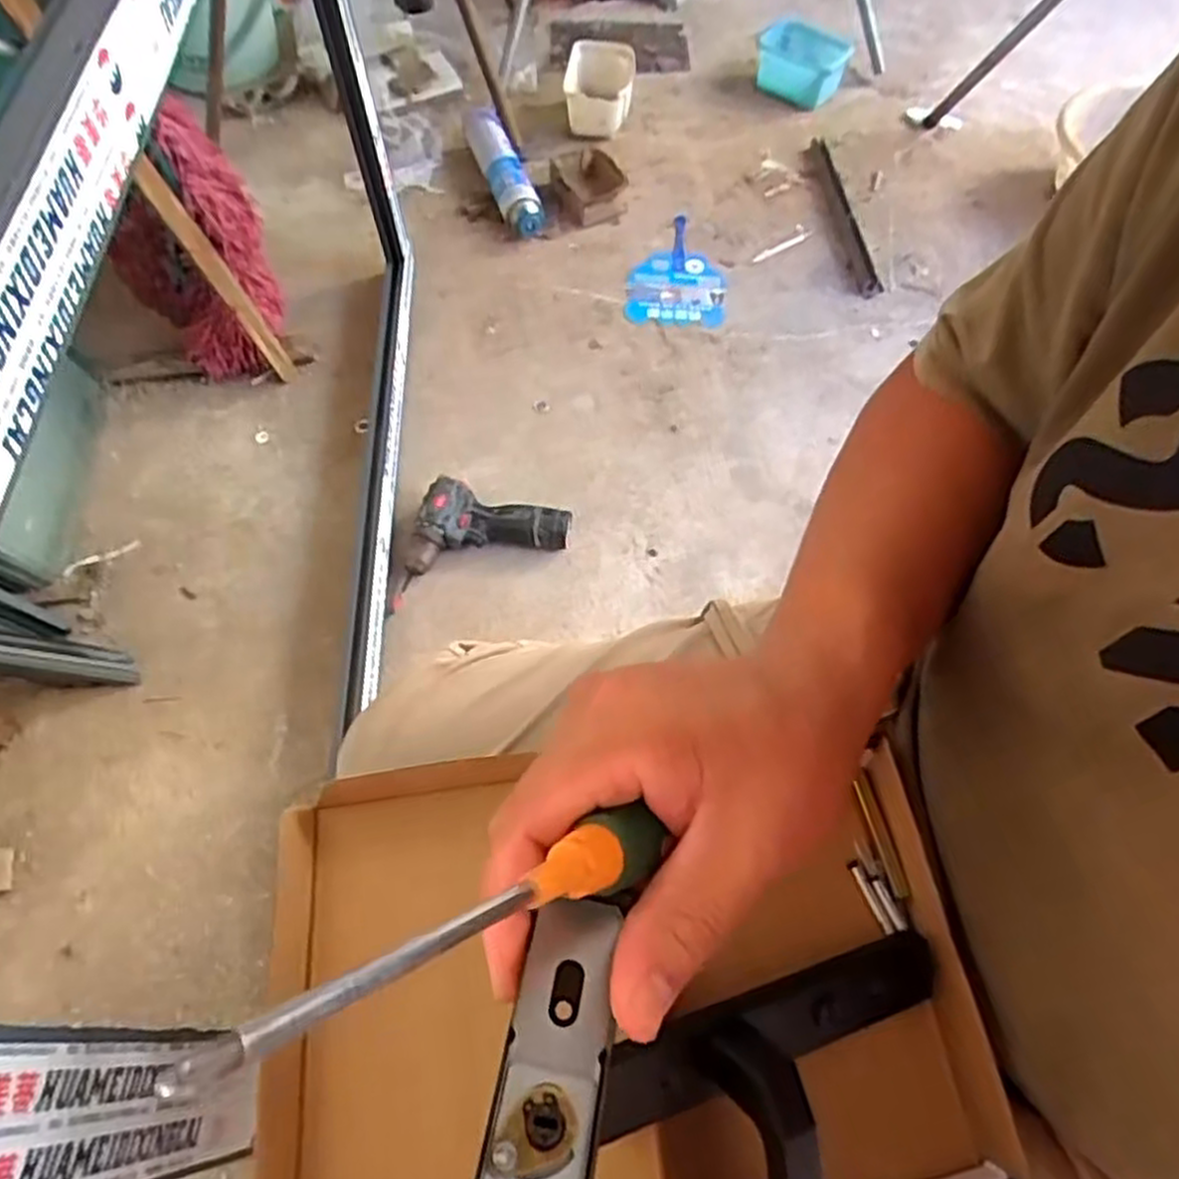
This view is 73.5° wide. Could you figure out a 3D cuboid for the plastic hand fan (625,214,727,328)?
[{"bbox_3d":[0.161,-0.590,1.440,0.172,0.012,0.307,5,60,2],"label":"plastic hand fan"}]

